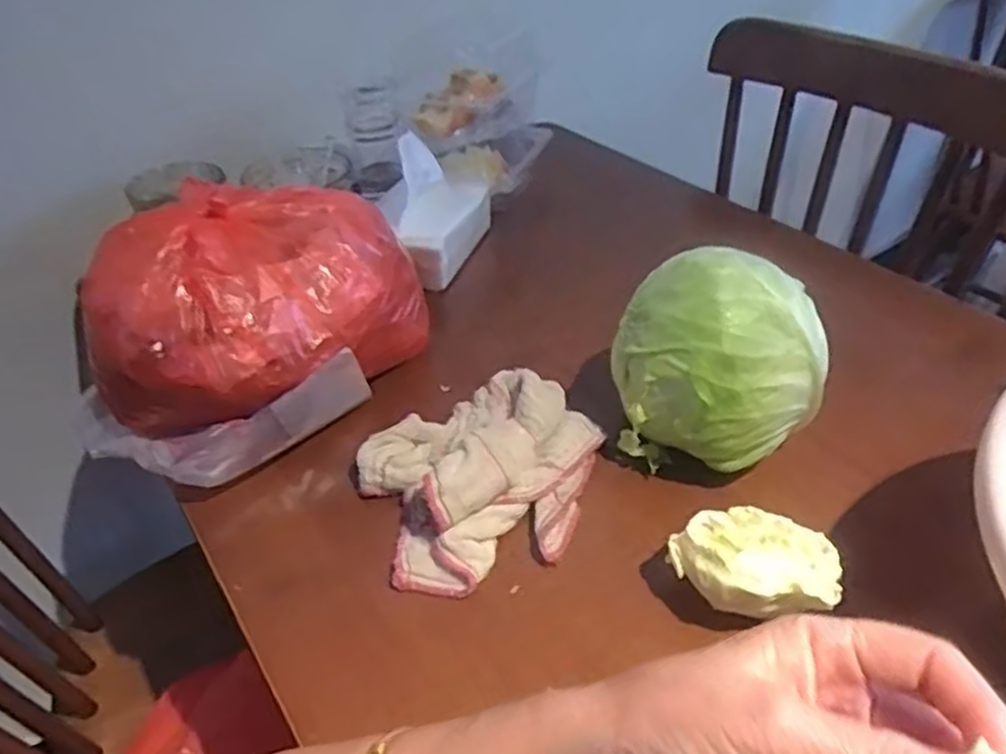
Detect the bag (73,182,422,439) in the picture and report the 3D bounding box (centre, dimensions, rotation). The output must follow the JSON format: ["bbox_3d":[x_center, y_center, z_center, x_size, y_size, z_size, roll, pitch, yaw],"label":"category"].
[{"bbox_3d":[-0.178,-0.058,0.538,0.162,0.135,0.195,19,46,26],"label":"bag"}]

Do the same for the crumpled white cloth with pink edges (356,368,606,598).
[{"bbox_3d":[-0.012,0.056,0.476,0.163,0.041,0.140,-26,45,-23],"label":"crumpled white cloth with pink edges"}]

